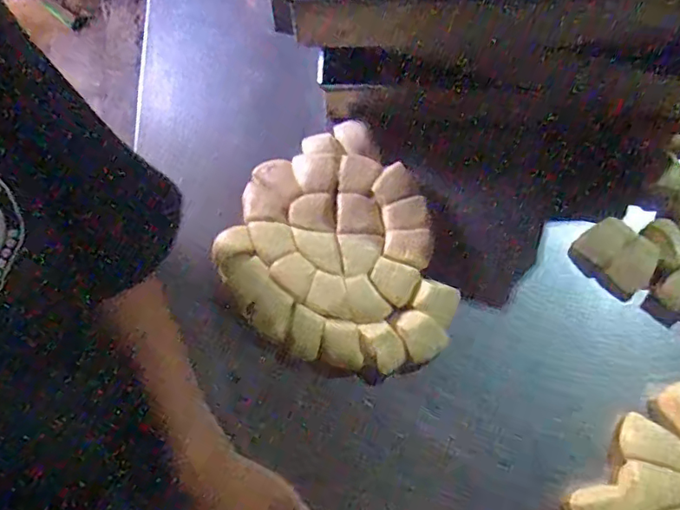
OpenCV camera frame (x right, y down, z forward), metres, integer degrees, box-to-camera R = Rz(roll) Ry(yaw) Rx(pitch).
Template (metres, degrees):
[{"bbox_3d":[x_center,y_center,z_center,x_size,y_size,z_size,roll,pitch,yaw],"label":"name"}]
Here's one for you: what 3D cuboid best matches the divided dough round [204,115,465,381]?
[{"bbox_3d":[-0.009,0.001,0.532,0.204,0.027,0.246,-23,73,-5],"label":"divided dough round"}]

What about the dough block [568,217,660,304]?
[{"bbox_3d":[0.276,0.001,0.532,0.076,0.027,0.060,39,77,12],"label":"dough block"}]

